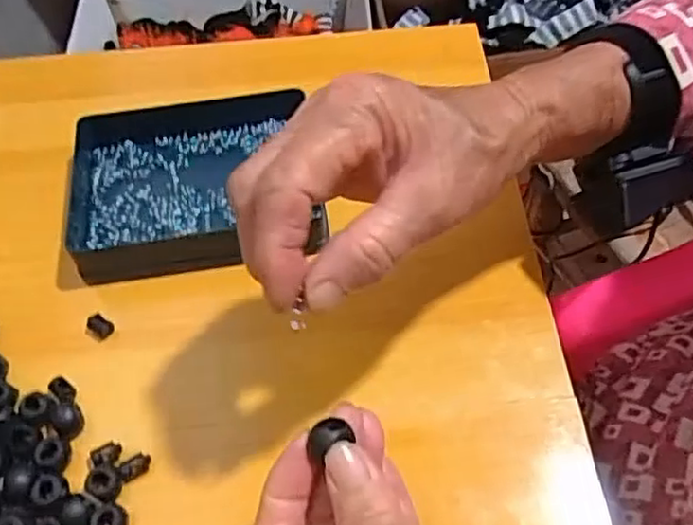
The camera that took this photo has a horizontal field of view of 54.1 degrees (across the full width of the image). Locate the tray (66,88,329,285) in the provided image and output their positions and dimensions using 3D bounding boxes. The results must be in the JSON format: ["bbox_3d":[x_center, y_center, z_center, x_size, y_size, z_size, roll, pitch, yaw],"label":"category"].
[{"bbox_3d":[-0.095,-0.047,0.414,0.150,0.030,0.112,-10,57,-4],"label":"tray"}]

